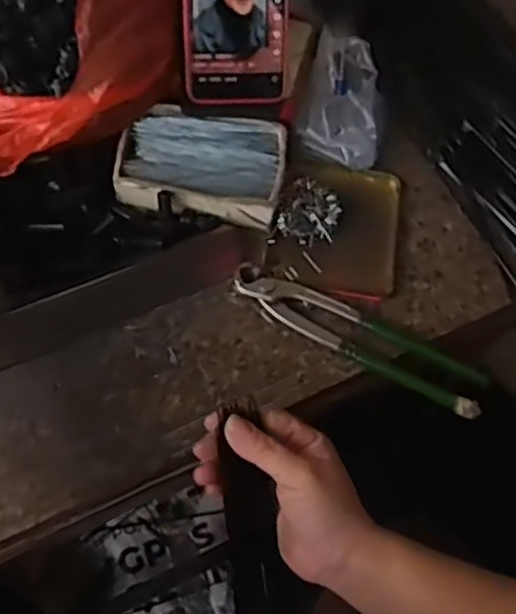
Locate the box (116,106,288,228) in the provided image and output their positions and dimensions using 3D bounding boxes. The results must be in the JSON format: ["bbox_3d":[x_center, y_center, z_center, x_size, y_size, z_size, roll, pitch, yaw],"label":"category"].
[{"bbox_3d":[-0.044,-0.113,0.560,0.129,0.031,0.093,3,62,-2],"label":"box"}]

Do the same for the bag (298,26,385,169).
[{"bbox_3d":[0.073,-0.174,0.592,0.068,0.039,0.109,12,62,3],"label":"bag"}]

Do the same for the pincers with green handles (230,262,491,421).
[{"bbox_3d":[0.075,0.018,0.515,0.195,0.016,0.041,26,63,10],"label":"pincers with green handles"}]

